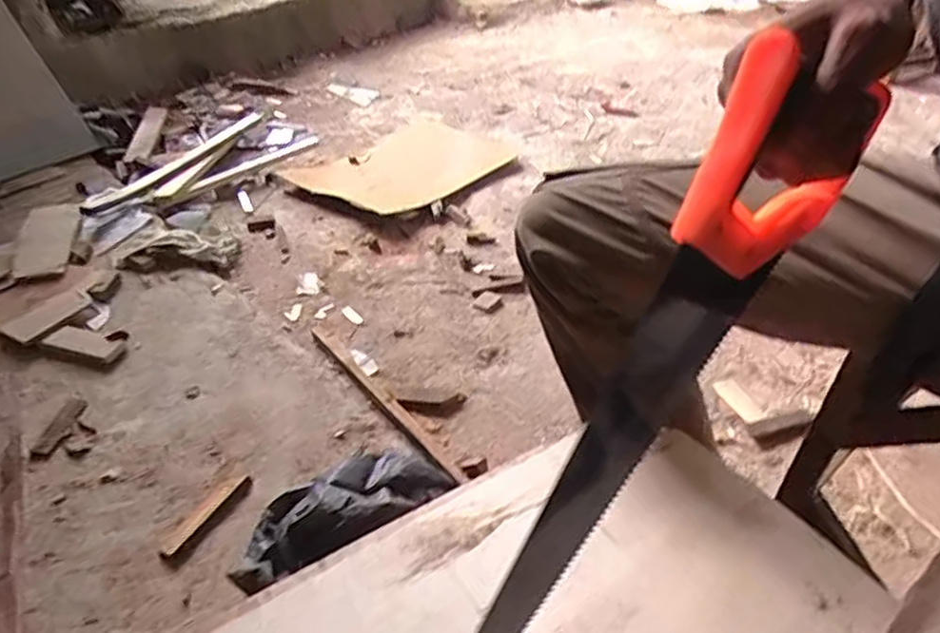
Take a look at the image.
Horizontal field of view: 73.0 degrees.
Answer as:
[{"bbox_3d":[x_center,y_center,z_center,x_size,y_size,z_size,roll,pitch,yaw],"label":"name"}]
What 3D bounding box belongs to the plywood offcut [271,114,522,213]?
[{"bbox_3d":[-0.169,-0.434,1.765,0.401,0.014,0.585,27,43,28],"label":"plywood offcut"}]

